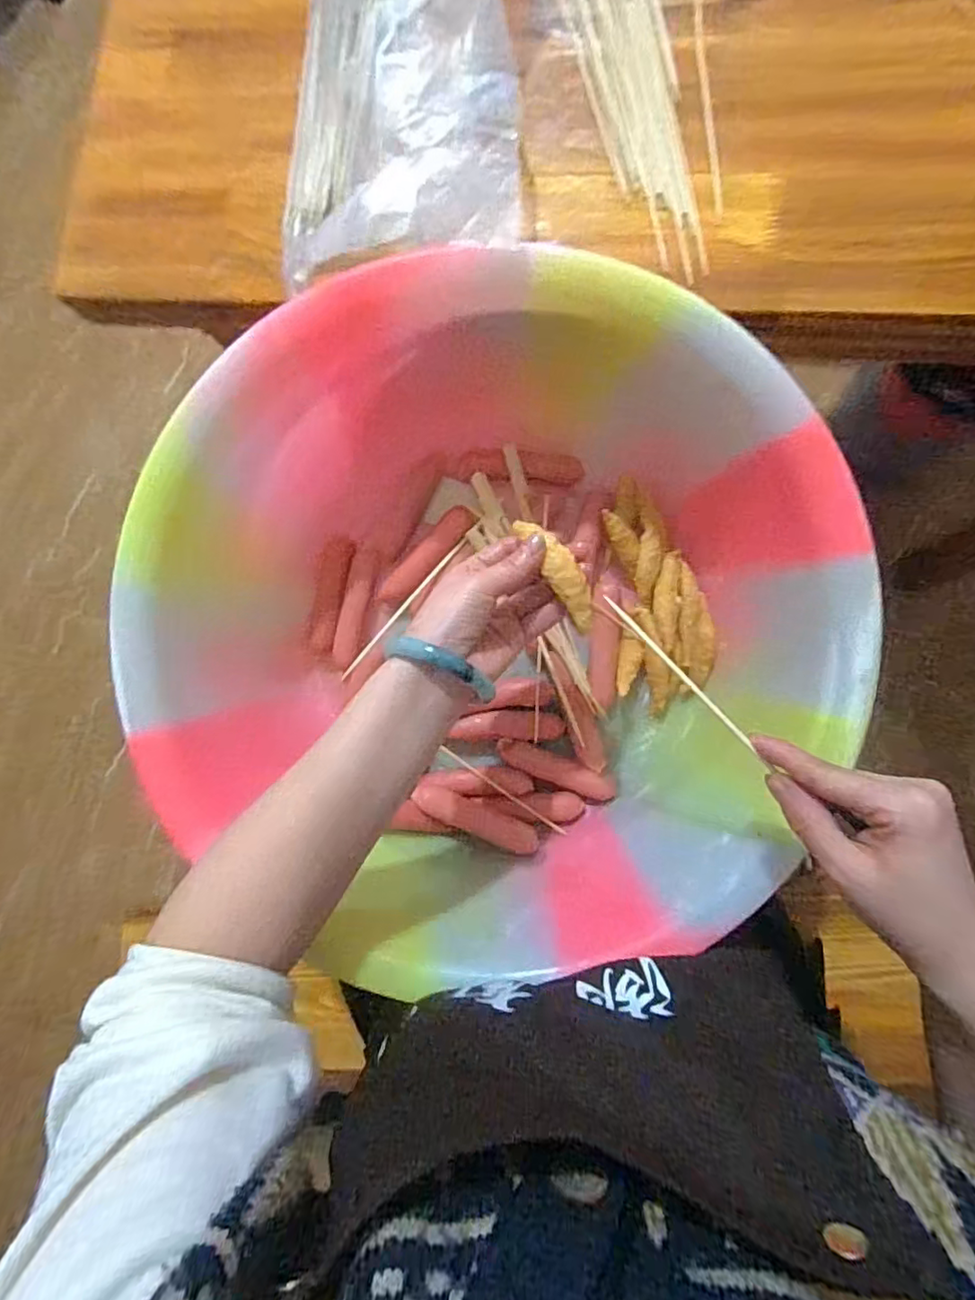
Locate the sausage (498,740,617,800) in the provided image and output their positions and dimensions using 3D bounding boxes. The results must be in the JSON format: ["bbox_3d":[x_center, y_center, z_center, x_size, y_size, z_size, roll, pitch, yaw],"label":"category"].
[{"bbox_3d":[0.058,0.100,0.490,0.099,0.016,0.023,21,87,9],"label":"sausage"}]

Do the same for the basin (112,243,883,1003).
[{"bbox_3d":[0.022,-0.007,0.412,0.411,0.209,0.410,-1,84,8],"label":"basin"}]

